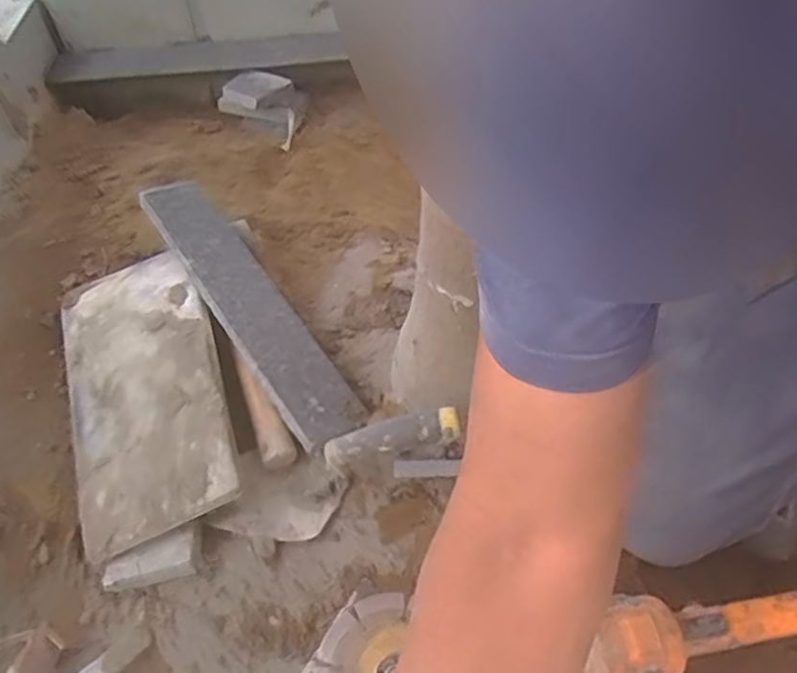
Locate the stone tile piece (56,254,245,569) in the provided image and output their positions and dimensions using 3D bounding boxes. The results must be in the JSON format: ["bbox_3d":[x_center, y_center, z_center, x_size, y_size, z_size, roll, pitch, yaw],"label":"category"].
[{"bbox_3d":[-0.259,0.043,0.681,0.152,0.013,0.328,-25,52,-2],"label":"stone tile piece"}]

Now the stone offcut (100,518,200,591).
[{"bbox_3d":[-0.216,0.198,0.593,0.084,0.031,0.036,-12,50,-8],"label":"stone offcut"}]

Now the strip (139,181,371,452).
[{"bbox_3d":[-0.168,-0.045,0.726,0.076,0.015,0.380,-23,60,-31],"label":"strip"}]

